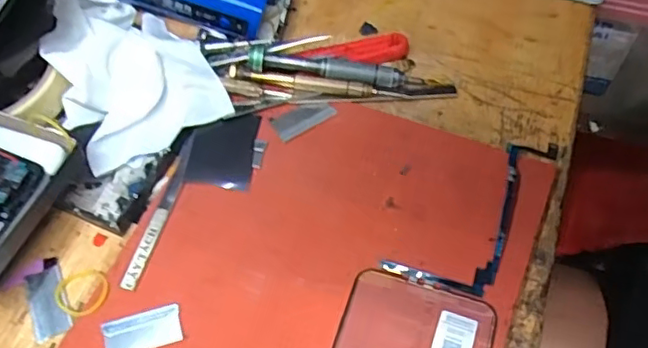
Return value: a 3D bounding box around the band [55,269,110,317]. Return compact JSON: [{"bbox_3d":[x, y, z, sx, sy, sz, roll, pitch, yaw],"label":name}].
[{"bbox_3d":[-0.127,0.063,0.319,0.031,0.004,0.026,17,59,23],"label":"band"}]

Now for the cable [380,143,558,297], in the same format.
[{"bbox_3d":[0.092,0.024,0.326,0.126,0.004,0.045,-39,65,-19],"label":"cable"}]

